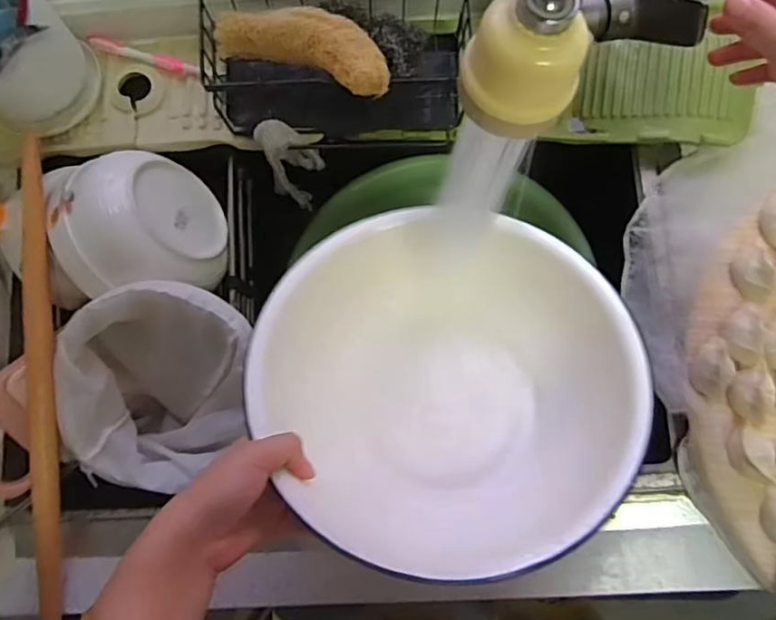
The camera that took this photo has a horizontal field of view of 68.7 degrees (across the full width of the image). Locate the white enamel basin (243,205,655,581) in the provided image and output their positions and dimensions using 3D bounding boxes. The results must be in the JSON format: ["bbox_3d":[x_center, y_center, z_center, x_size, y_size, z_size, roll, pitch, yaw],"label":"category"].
[{"bbox_3d":[0.036,0.078,0.449,0.274,0.106,0.254,0,81,3],"label":"white enamel basin"}]

